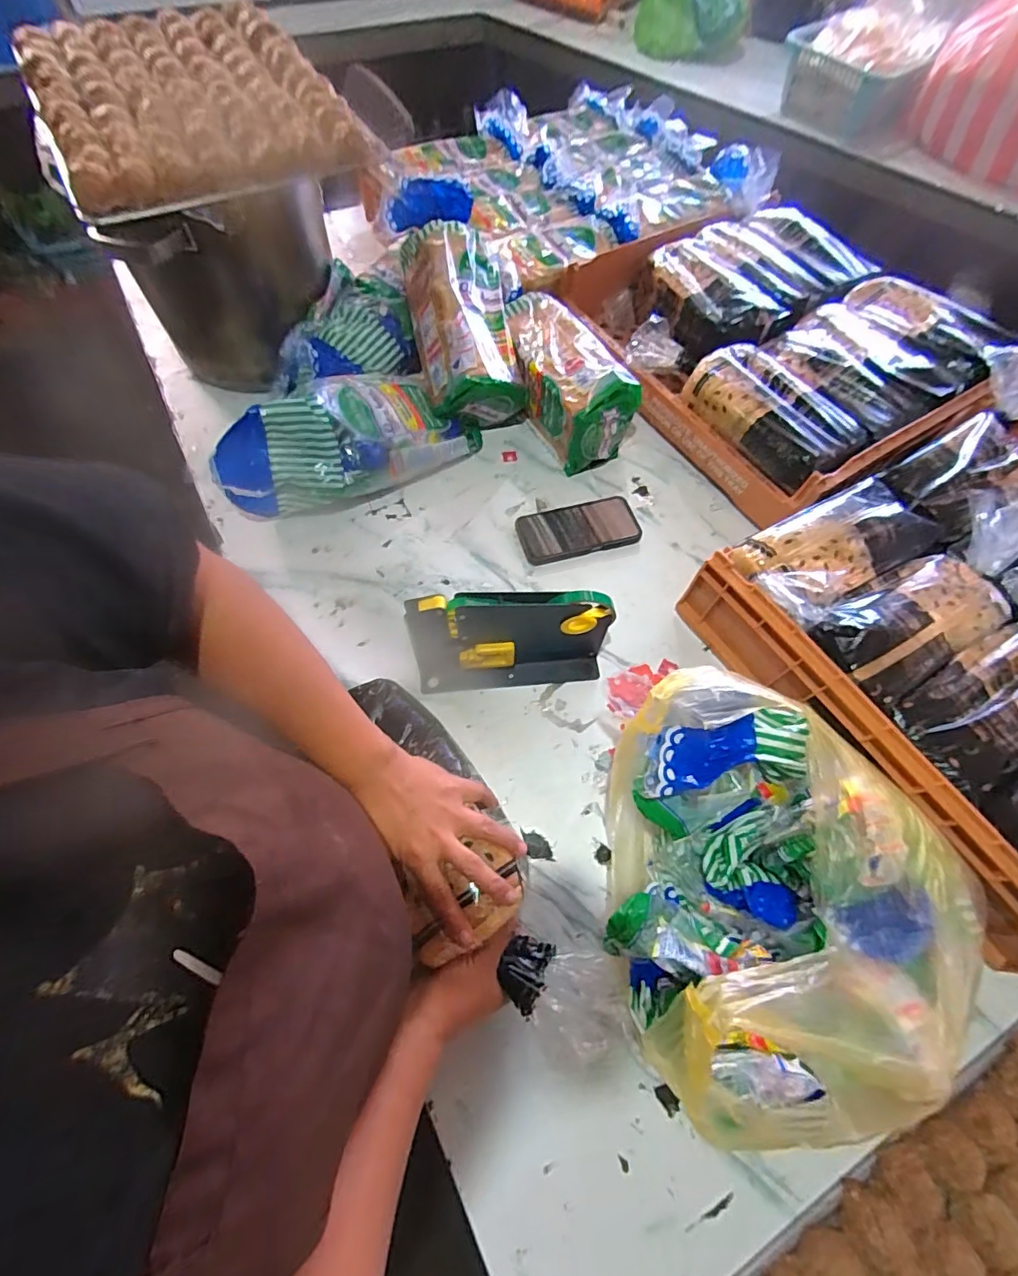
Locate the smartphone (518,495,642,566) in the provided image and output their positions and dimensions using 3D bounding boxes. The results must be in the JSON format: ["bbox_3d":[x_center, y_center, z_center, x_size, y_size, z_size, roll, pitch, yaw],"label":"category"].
[{"bbox_3d":[0.097,-0.153,0.731,0.164,0.010,0.079,-13,65,-8],"label":"smartphone"}]

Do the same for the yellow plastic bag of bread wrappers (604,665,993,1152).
[{"bbox_3d":[0.230,0.214,0.438,0.283,0.214,0.290,8,64,2],"label":"yellow plastic bag of bread wrappers"}]

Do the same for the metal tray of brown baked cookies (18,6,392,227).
[{"bbox_3d":[-0.381,-0.634,0.608,0.337,0.040,0.442,-32,69,-16],"label":"metal tray of brown baked cookies"}]

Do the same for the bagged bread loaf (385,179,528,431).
[{"bbox_3d":[-0.072,-0.489,0.764,0.148,0.088,0.340,-14,84,-9],"label":"bagged bread loaf"}]

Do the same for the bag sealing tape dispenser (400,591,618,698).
[{"bbox_3d":[0.003,0.008,0.576,0.215,0.147,0.047,-3,64,-4],"label":"bag sealing tape dispenser"}]

